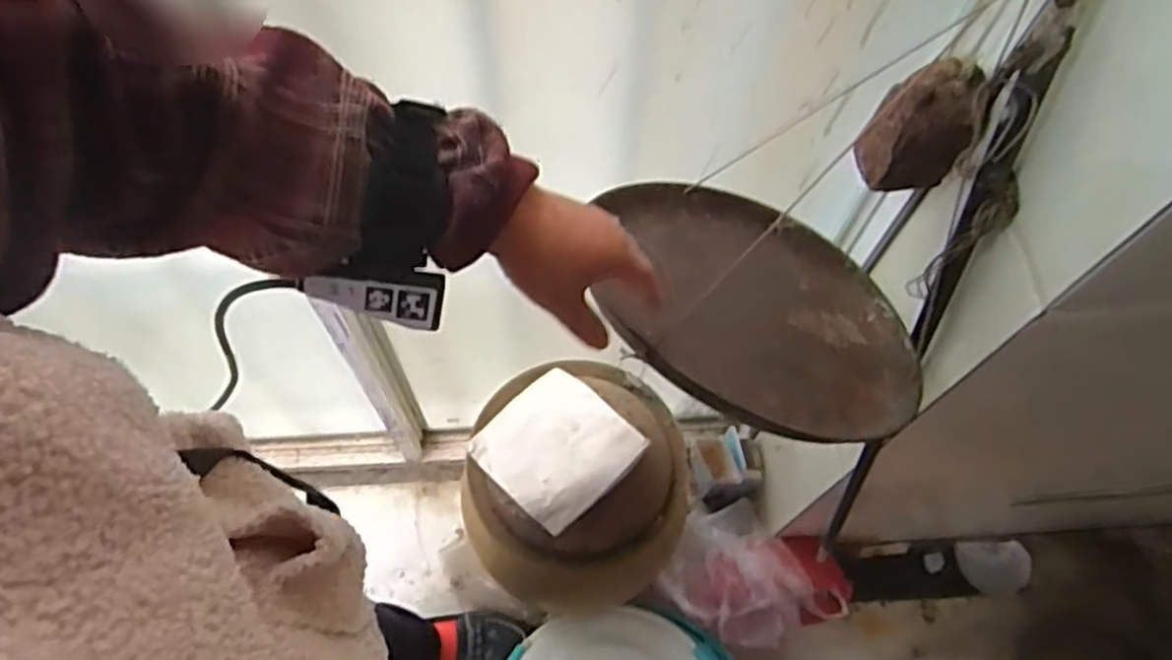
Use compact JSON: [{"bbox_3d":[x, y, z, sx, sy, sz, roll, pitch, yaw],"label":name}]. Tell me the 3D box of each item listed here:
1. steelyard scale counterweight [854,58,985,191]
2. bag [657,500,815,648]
[{"bbox_3d":[0.251,-0.148,0.587,0.064,0.104,0.043,-4,64,-4],"label":"steelyard scale counterweight"},{"bbox_3d":[0.214,0.350,1.110,0.195,0.098,0.200,-32,69,-16],"label":"bag"}]

